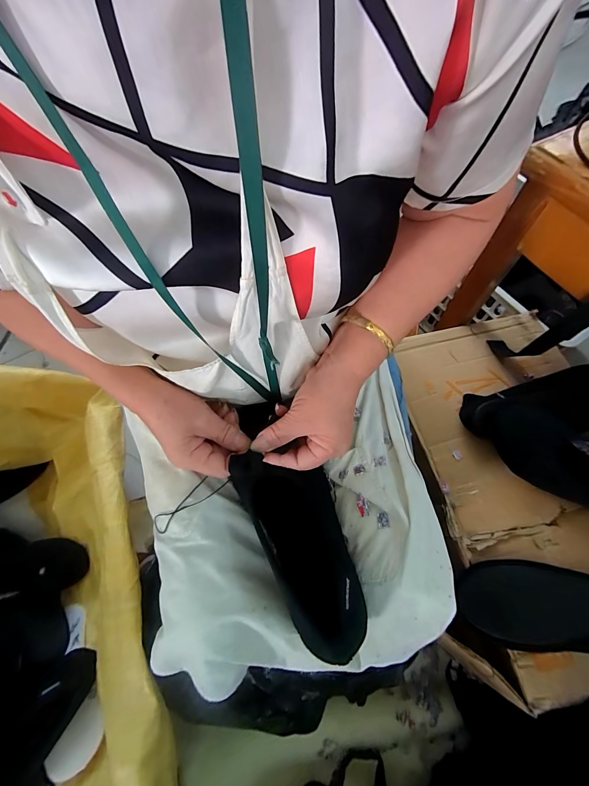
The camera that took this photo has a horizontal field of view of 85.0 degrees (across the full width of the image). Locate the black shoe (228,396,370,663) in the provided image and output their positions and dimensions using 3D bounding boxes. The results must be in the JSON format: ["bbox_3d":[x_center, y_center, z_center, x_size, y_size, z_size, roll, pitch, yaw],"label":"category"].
[{"bbox_3d":[0.001,0.120,0.315,0.086,0.079,0.239,-24,69,-9],"label":"black shoe"}]

